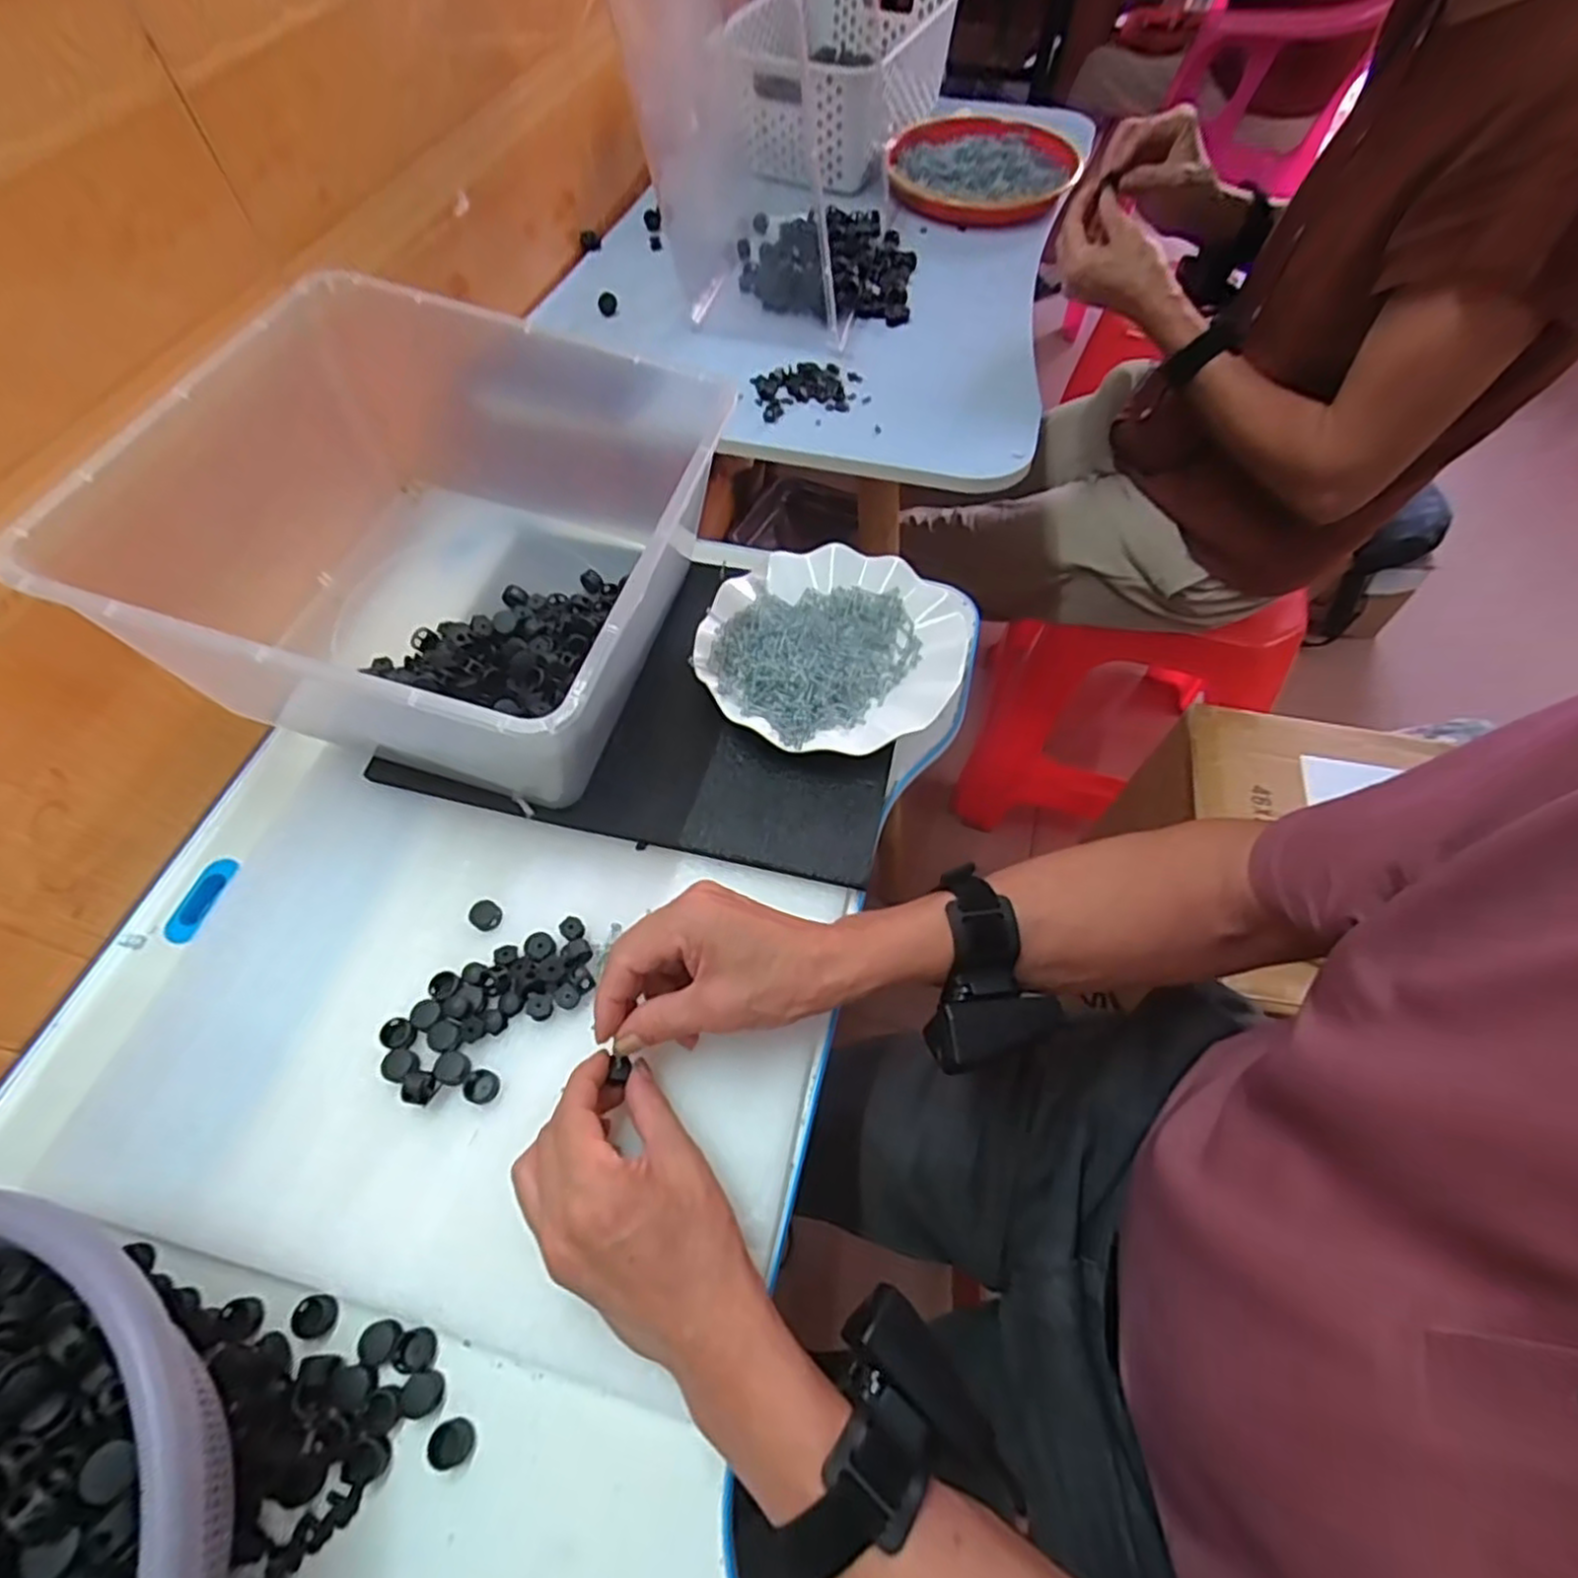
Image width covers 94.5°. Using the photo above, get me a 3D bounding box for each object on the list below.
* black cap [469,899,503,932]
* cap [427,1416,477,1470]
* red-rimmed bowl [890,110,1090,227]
[{"bbox_3d":[-0.184,0.076,0.442,0.019,0.007,0.017,33,69,16],"label":"black cap"},{"bbox_3d":[-0.151,0.293,0.327,0.019,0.005,0.017,-23,65,-10],"label":"cap"},{"bbox_3d":[0.227,-0.736,0.865,0.219,0.031,0.221,1,60,1],"label":"red-rimmed bowl"}]

